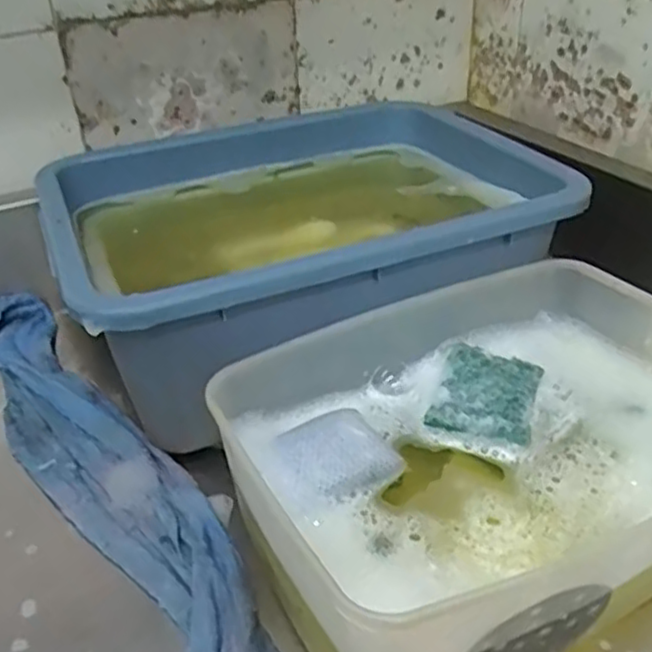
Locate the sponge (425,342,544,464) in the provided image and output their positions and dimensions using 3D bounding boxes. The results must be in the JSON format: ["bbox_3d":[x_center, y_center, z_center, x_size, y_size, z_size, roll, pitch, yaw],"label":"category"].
[{"bbox_3d":[0.131,0.059,0.566,0.076,0.024,0.102,11,36,21],"label":"sponge"}]

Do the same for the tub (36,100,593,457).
[{"bbox_3d":[-0.043,-0.098,0.781,0.480,0.160,0.422,-17,36,-20],"label":"tub"}]

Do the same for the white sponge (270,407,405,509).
[{"bbox_3d":[0.003,0.097,0.517,0.090,0.020,0.072,-23,38,-28],"label":"white sponge"}]

